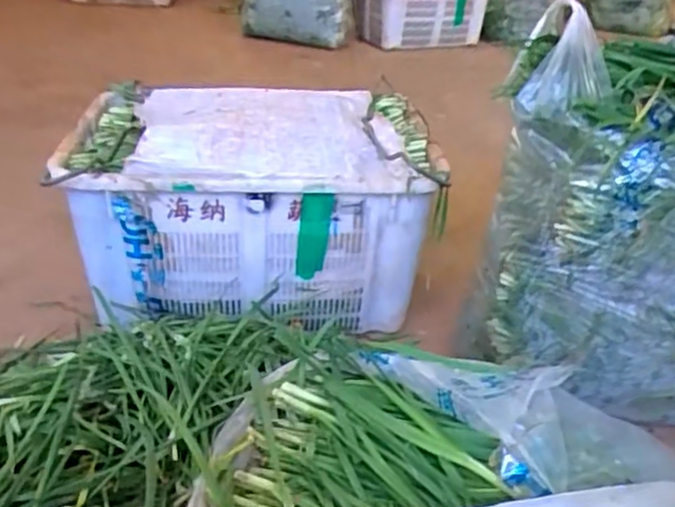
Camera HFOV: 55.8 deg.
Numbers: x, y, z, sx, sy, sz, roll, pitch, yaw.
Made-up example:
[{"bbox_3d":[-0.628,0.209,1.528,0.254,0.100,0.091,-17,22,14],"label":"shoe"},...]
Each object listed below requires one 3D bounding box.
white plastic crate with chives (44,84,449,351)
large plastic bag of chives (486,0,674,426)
[{"bbox_3d":[-0.150,-0.099,1.222,0.640,0.356,0.374,1,32,-6],"label":"white plastic crate with chives"},{"bbox_3d":[0.492,-0.026,0.969,0.496,0.515,0.280,3,31,-1],"label":"large plastic bag of chives"}]

